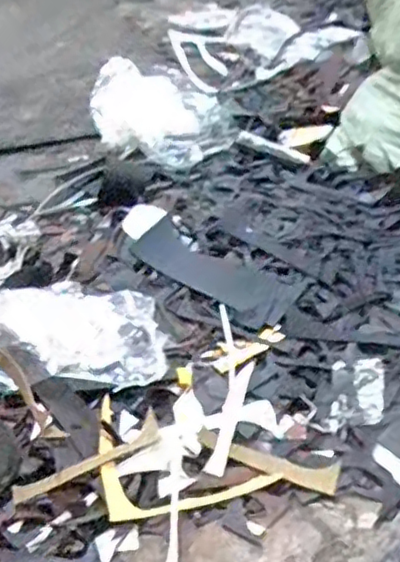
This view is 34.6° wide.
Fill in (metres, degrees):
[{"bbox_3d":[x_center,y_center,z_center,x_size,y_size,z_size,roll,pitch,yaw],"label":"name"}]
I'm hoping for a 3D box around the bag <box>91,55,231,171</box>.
[{"bbox_3d":[-0.075,-0.306,1.159,0.258,0.132,0.158,-1,45,-1],"label":"bag"}]

